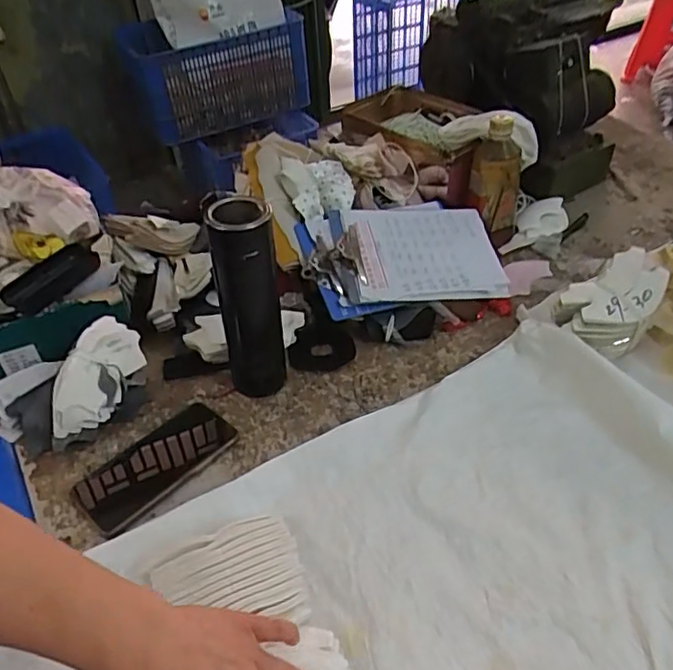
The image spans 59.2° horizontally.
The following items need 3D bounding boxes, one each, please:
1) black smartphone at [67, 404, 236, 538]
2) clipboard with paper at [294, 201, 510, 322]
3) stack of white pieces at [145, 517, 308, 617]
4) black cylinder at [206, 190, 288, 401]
[{"bbox_3d":[-0.183,0.133,0.612,0.084,0.012,0.160,30,50,32],"label":"black smartphone"},{"bbox_3d":[0.085,-0.108,0.787,0.257,0.029,0.164,-7,58,-17],"label":"clipboard with paper"},{"bbox_3d":[-0.087,0.203,0.498,0.116,0.029,0.080,-20,44,-19],"label":"stack of white pieces"},{"bbox_3d":[-0.093,-0.036,0.638,0.066,0.224,0.075,-11,42,-9],"label":"black cylinder"}]

